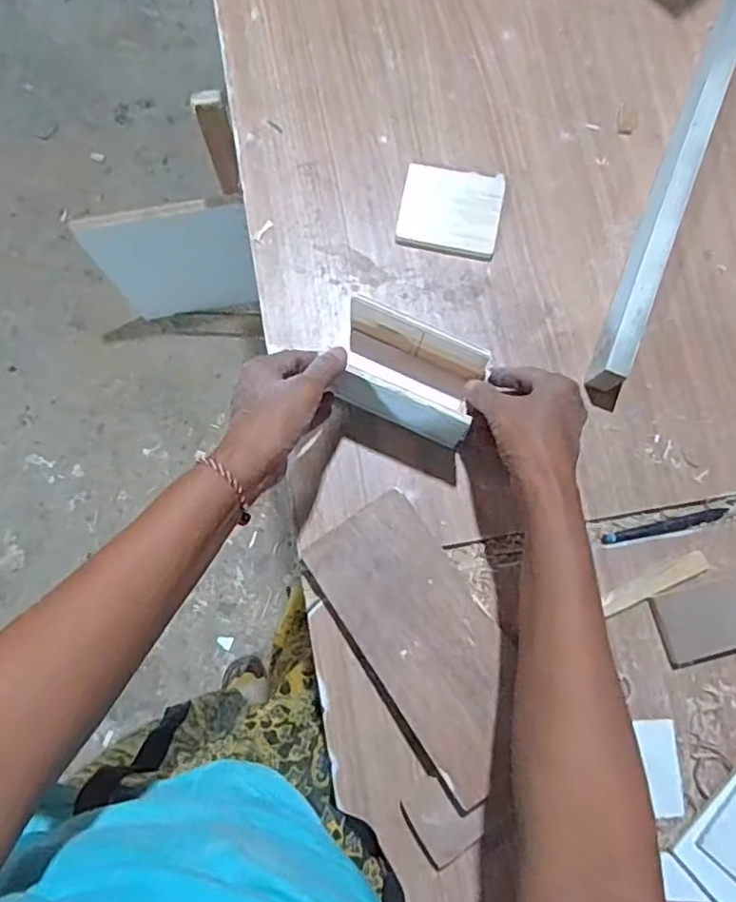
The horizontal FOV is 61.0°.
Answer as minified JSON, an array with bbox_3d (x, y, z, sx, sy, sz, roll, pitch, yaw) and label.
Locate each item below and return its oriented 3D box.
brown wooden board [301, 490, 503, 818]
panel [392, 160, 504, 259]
[{"bbox_3d":[0.042,0.135,0.451,0.091,0.005,0.201,-33,76,-6],"label":"brown wooden board"},{"bbox_3d":[0.071,-0.208,0.539,0.084,0.011,0.074,12,78,1],"label":"panel"}]

